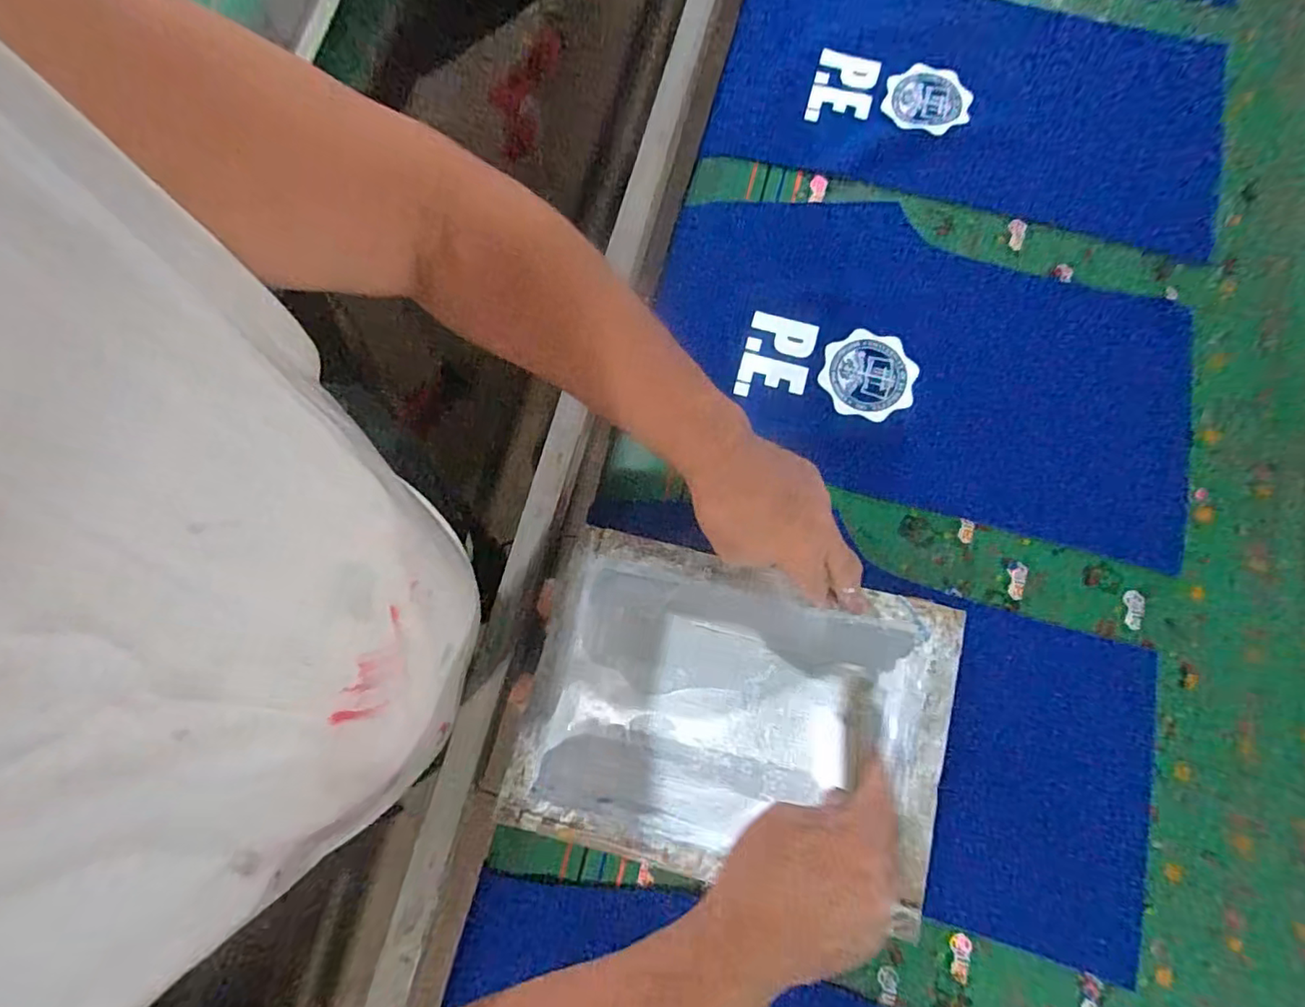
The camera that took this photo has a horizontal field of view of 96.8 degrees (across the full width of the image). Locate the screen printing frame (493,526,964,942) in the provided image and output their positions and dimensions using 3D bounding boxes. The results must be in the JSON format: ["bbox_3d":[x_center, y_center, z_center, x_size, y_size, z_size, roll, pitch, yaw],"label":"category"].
[{"bbox_3d":[0.067,0.171,0.480,0.324,0.054,0.235,12,78,3],"label":"screen printing frame"}]

